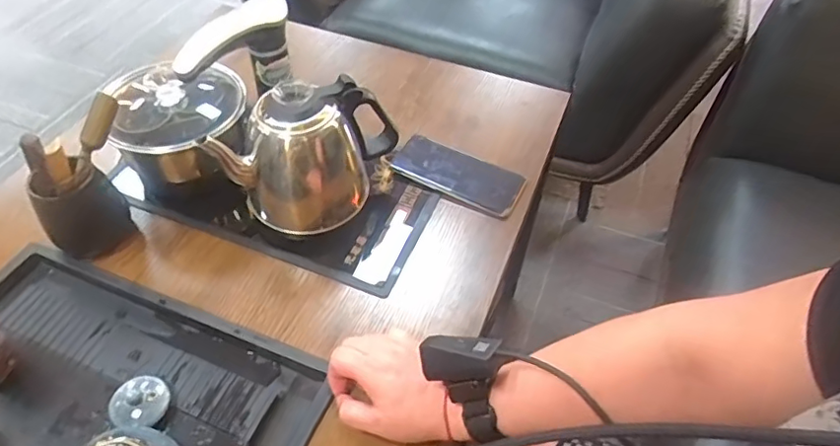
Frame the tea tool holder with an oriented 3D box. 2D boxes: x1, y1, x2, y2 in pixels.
[{"bbox_3d":[-0.344,-0.044,0.580,0.061,0.193,0.099,11,50,8],"label":"tea tool holder"}]

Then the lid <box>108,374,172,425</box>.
[{"bbox_3d":[-0.252,0.157,0.506,0.052,0.027,0.047,31,55,23],"label":"lid"}]

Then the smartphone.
[{"bbox_3d":[0.047,-0.061,0.697,0.157,0.013,0.072,21,52,16],"label":"smartphone"}]

